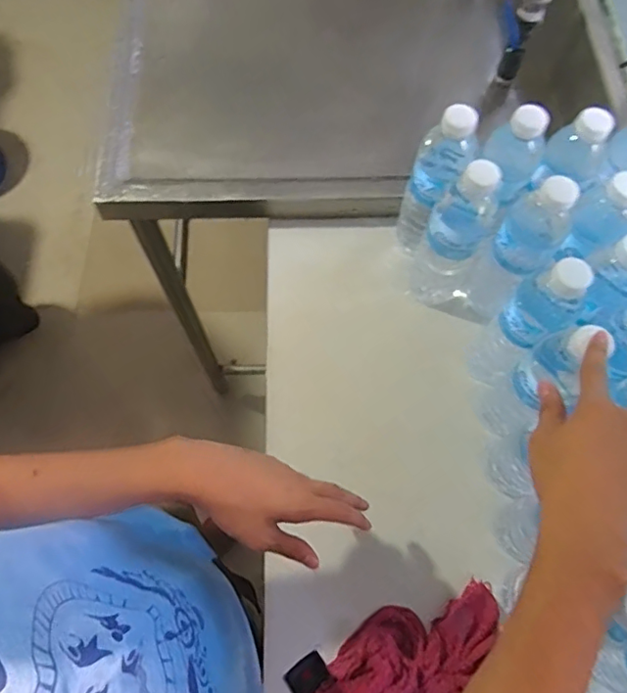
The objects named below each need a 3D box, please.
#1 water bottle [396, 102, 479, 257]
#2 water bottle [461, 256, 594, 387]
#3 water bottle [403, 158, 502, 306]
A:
[{"bbox_3d":[0.134,-0.182,0.613,0.053,0.194,0.057,0,68,1],"label":"water bottle"},{"bbox_3d":[0.207,-0.017,0.557,0.064,0.205,0.049,38,73,15],"label":"water bottle"},{"bbox_3d":[0.149,-0.117,0.602,0.070,0.216,0.061,14,69,7],"label":"water bottle"}]

